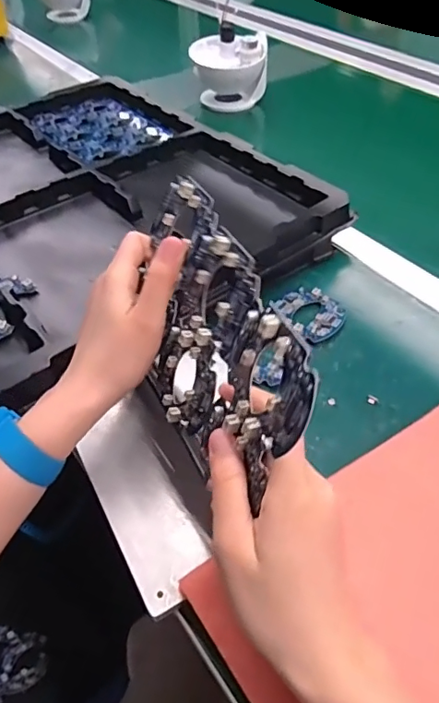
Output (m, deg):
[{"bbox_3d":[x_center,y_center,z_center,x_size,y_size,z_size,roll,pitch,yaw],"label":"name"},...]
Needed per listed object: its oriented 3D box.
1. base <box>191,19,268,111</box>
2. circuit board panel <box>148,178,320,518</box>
[{"bbox_3d":[0.017,-0.454,0.845,0.124,0.118,0.079,1,47,4],"label":"base"},{"bbox_3d":[-0.012,-0.008,0.307,0.015,0.124,0.201,1,39,-27],"label":"circuit board panel"}]

